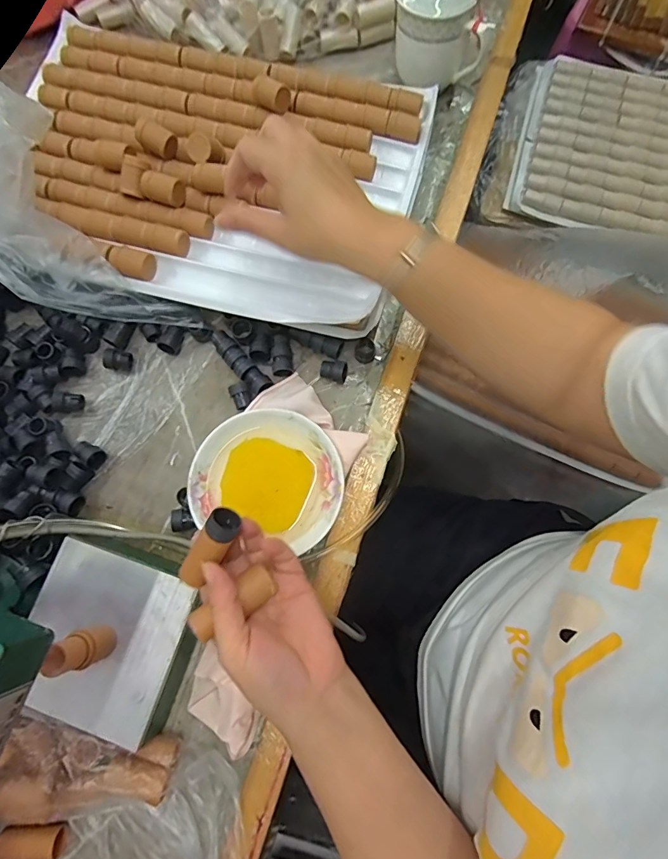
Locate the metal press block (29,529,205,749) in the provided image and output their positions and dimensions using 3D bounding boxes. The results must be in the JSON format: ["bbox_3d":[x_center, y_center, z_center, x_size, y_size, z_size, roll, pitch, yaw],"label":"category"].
[{"bbox_3d":[-0.177,0.167,0.359,0.120,0.061,0.123,17,77,6],"label":"metal press block"}]

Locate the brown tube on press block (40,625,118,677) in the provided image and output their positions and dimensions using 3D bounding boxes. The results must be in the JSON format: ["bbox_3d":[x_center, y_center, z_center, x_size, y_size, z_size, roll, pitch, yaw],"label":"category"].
[{"bbox_3d":[-0.178,0.155,0.311,0.022,0.058,0.024,0,76,2],"label":"brown tube on press block"}]

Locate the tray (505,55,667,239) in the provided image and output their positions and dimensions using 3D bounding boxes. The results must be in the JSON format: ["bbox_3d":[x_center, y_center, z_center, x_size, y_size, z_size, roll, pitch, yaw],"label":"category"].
[{"bbox_3d":[0.530,-0.438,0.703,0.440,0.029,0.322,18,77,6],"label":"tray"}]

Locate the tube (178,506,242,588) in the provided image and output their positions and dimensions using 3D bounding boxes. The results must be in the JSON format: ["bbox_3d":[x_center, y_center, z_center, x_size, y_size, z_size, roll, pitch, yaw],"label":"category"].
[{"bbox_3d":[-0.081,0.076,0.283,0.022,0.016,0.056,38,104,10],"label":"tube"}]

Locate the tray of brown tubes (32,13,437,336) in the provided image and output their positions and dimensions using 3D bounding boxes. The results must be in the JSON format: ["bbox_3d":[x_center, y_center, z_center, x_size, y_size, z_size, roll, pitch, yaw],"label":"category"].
[{"bbox_3d":[-0.127,-0.268,0.450,0.412,0.048,0.306,12,76,5],"label":"tray of brown tubes"}]

